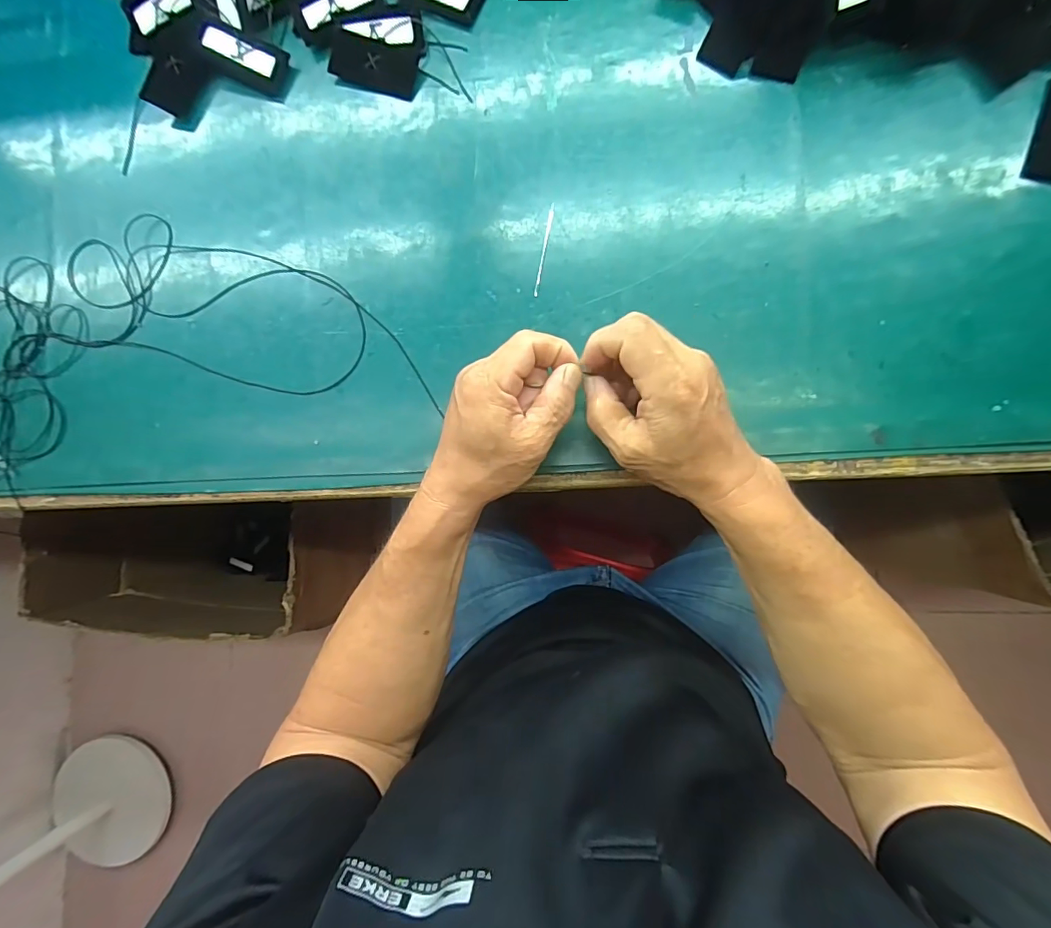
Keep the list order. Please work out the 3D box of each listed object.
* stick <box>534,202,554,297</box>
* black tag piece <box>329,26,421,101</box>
[{"bbox_3d":[0.014,-0.165,0.372,0.004,0.004,0.073,11,89,6],"label":"stick"},{"bbox_3d":[-0.123,-0.324,0.393,0.073,0.006,0.036,18,102,2],"label":"black tag piece"}]

